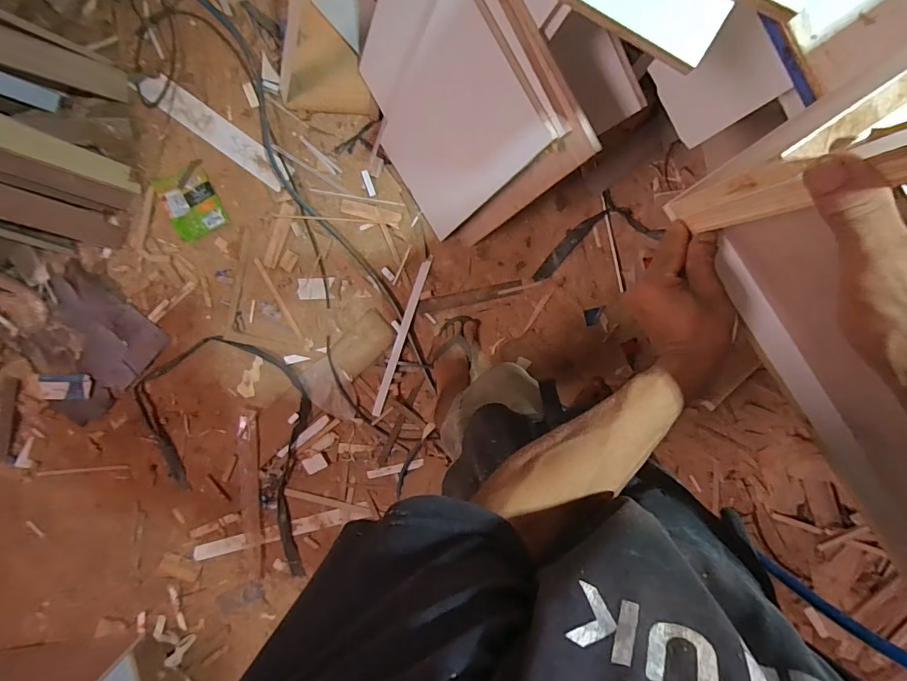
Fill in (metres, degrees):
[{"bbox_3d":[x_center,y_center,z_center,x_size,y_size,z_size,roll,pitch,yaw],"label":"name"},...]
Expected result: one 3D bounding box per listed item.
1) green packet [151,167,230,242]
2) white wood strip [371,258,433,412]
[{"bbox_3d":[-0.725,-0.379,1.233,0.139,0.023,0.172,-23,96,7],"label":"green packet"},{"bbox_3d":[-0.146,-0.007,1.255,0.025,0.012,0.469,19,99,1],"label":"white wood strip"}]

